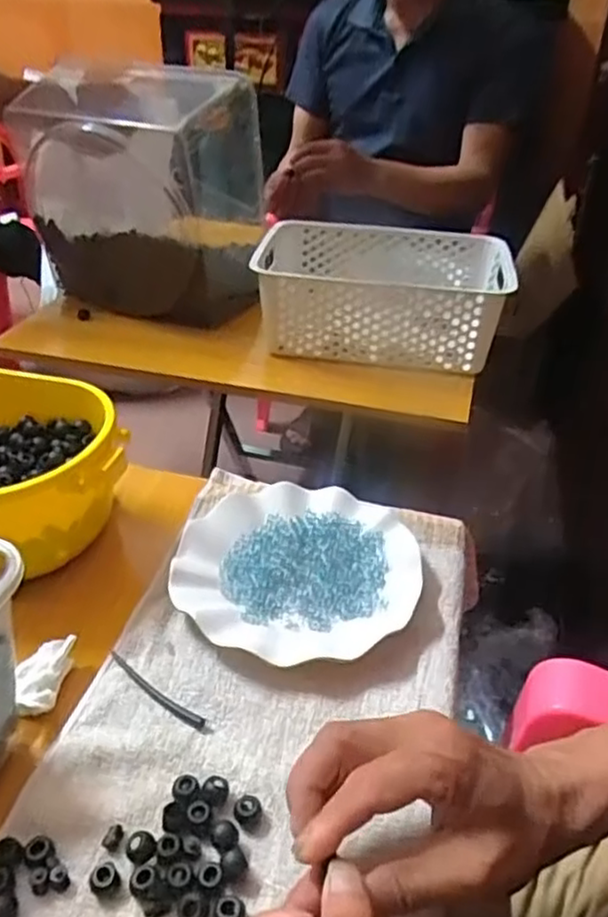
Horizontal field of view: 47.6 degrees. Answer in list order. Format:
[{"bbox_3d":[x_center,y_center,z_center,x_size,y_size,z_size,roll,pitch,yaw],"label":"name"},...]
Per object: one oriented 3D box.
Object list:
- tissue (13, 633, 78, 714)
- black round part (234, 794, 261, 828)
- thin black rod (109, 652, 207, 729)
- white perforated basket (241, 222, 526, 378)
[{"bbox_3d":[-0.167,0.143,0.443,0.025,0.030,0.060,2,35,1],"label":"tissue"},{"bbox_3d":[-0.031,0.195,0.382,0.014,0.012,0.014,1,35,-1],"label":"black round part"},{"bbox_3d":[-0.098,0.152,0.450,0.083,0.004,0.010,23,40,27],"label":"thin black rod"},{"bbox_3d":[0.101,-0.213,0.888,0.302,0.109,0.214,6,35,6],"label":"white perforated basket"}]

